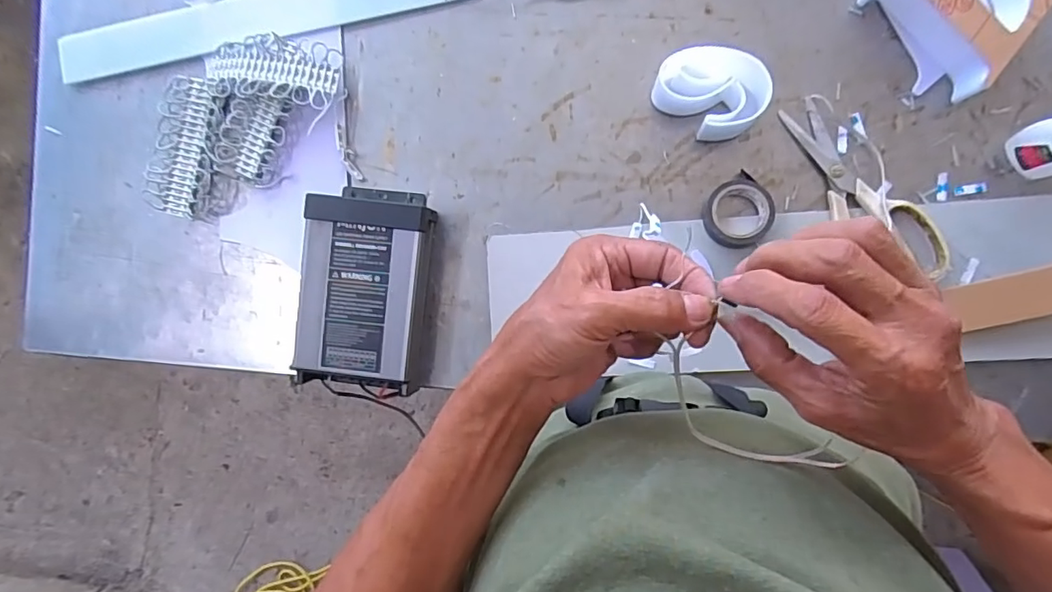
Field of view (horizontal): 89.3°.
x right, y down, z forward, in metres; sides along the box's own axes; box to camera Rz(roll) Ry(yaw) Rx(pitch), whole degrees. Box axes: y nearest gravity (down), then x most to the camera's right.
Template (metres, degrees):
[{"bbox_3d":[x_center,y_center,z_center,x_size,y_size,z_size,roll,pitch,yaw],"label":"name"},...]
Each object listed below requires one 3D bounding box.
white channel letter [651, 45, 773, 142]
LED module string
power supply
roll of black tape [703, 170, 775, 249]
[{"bbox_3d":[0.164,-0.179,0.469,0.068,0.047,0.086,-45,85,5],"label":"white channel letter"},{"bbox_3d":[-0.288,-0.174,0.534,0.228,0.029,0.135,-30,86,6],"label":"LED module string"},{"bbox_3d":[-0.151,-0.008,0.508,0.109,0.052,0.189,5,90,8],"label":"power supply"},{"bbox_3d":[0.190,-0.075,0.478,0.062,0.025,0.061,0,90,8],"label":"roll of black tape"}]

